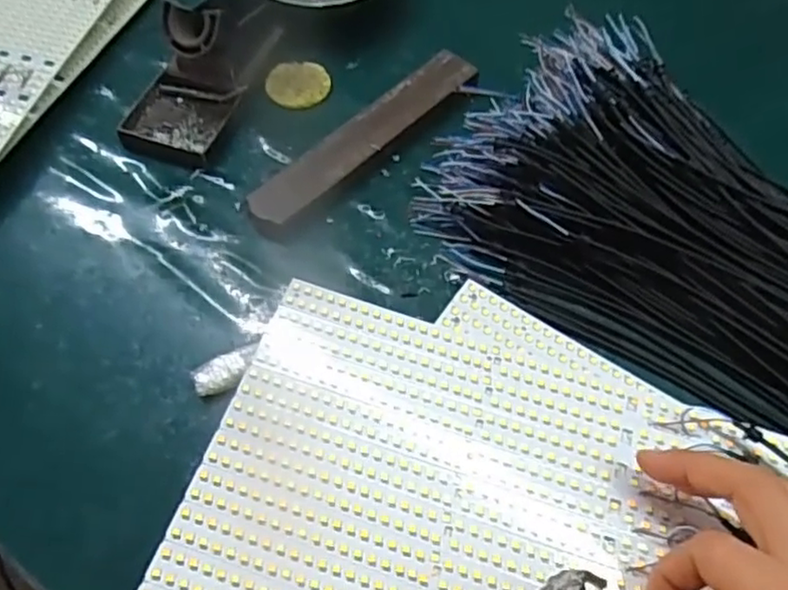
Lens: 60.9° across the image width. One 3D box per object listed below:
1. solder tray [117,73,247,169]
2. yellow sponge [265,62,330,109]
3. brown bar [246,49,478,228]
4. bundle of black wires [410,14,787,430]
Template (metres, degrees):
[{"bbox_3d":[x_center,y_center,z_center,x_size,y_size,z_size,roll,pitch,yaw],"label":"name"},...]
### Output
[{"bbox_3d":[-0.152,-0.126,0.478,0.068,0.012,0.068,16,61,9],"label":"solder tray"},{"bbox_3d":[-0.071,-0.157,0.502,0.046,0.009,0.042,-4,60,-3],"label":"yellow sponge"},{"bbox_3d":[-0.017,-0.111,0.470,0.037,0.019,0.199,39,67,20],"label":"brown bar"},{"bbox_3d":[0.260,0.004,0.377,0.496,0.079,0.189,34,63,17],"label":"bundle of black wires"}]

